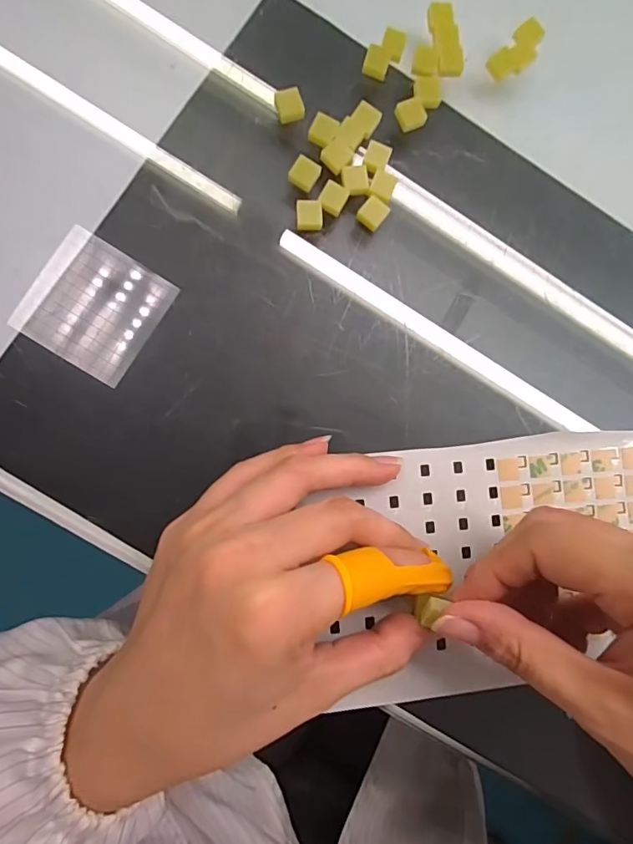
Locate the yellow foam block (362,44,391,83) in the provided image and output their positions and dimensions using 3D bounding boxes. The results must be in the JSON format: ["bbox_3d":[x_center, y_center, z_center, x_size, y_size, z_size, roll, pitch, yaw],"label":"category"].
[{"bbox_3d":[0.026,-0.156,0.206,0.011,0.004,0.012,17,85,-5],"label":"yellow foam block"}]

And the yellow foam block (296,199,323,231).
[{"bbox_3d":[-0.003,-0.086,0.198,0.011,0.005,0.011,-4,87,-7],"label":"yellow foam block"}]

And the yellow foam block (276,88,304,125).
[{"bbox_3d":[-0.011,-0.133,0.200,0.011,0.006,0.010,-15,88,-7],"label":"yellow foam block"}]

